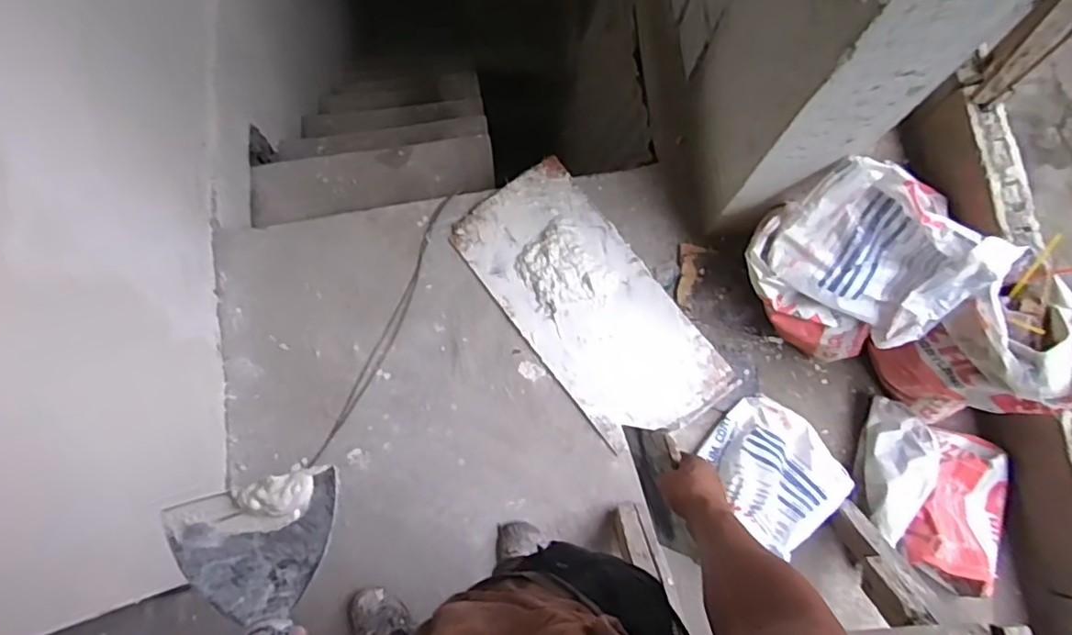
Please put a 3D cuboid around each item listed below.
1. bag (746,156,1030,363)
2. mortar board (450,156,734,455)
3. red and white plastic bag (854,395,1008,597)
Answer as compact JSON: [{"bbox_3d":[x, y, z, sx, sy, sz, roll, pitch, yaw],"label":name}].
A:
[{"bbox_3d":[0.688,-0.094,1.333,0.421,0.387,0.275,35,77,7],"label":"bag"},{"bbox_3d":[0.135,-0.041,1.532,0.370,0.040,0.761,-37,80,-10],"label":"mortar board"},{"bbox_3d":[0.923,0.405,1.387,0.355,0.099,0.328,27,76,5],"label":"red and white plastic bag"}]

